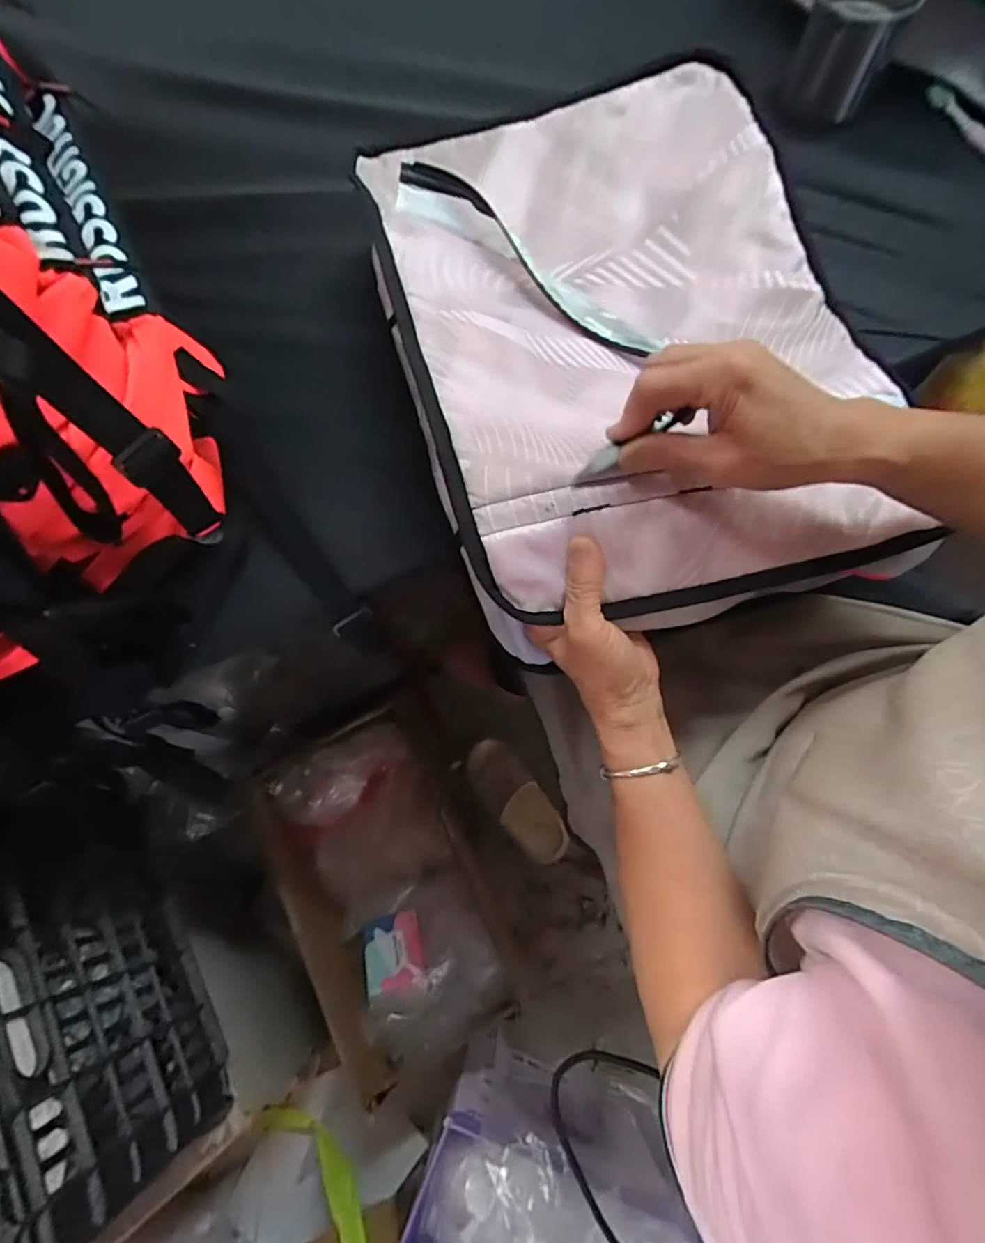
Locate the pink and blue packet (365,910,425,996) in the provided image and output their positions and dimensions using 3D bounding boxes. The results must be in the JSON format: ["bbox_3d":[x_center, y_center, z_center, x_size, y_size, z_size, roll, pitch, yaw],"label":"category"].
[{"bbox_3d":[-0.154,0.515,0.875,0.087,0.018,0.117,-14,37,-7],"label":"pink and blue packet"}]

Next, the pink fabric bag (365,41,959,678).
[{"bbox_3d":[0.110,-0.243,0.438,0.354,0.076,0.488,-13,69,-3],"label":"pink fabric bag"}]

